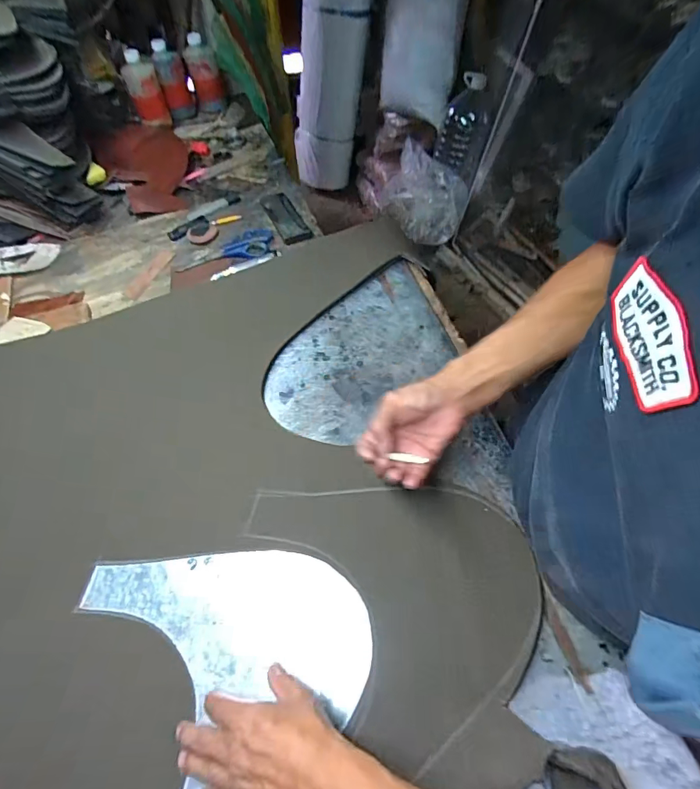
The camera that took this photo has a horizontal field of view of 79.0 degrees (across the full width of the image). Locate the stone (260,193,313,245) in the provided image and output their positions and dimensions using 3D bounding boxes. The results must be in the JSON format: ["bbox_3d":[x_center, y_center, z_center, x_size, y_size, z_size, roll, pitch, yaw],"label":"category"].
[{"bbox_3d":[-0.127,-0.345,0.819,0.053,0.014,0.171,-21,60,-13],"label":"stone"}]

